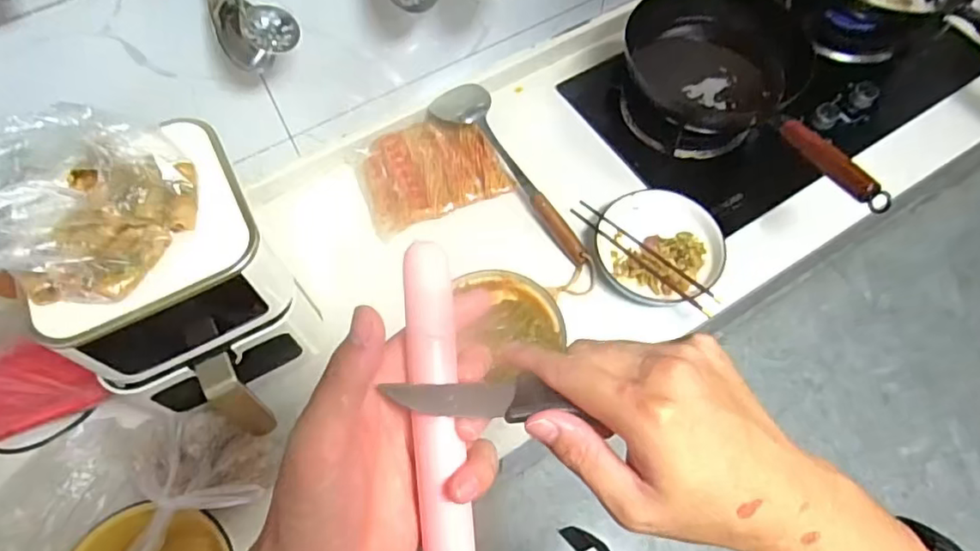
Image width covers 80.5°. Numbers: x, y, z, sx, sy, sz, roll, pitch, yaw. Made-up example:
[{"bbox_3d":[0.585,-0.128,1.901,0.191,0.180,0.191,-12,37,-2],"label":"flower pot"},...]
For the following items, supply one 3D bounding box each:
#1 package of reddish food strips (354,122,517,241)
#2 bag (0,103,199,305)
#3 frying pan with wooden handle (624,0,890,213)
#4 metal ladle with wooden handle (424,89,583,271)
[{"bbox_3d":[-0.097,-0.173,0.956,0.225,0.029,0.184,-18,65,-9],"label":"package of reddish food strips"},{"bbox_3d":[-0.395,-0.080,0.545,0.196,0.124,0.166,-42,71,-18],"label":"bag"},{"bbox_3d":[0.381,-0.251,0.861,0.205,0.130,0.455,-23,53,-11],"label":"frying pan with wooden handle"},{"bbox_3d":[0.048,-0.179,0.925,0.085,0.052,0.365,-37,69,-16],"label":"metal ladle with wooden handle"}]

